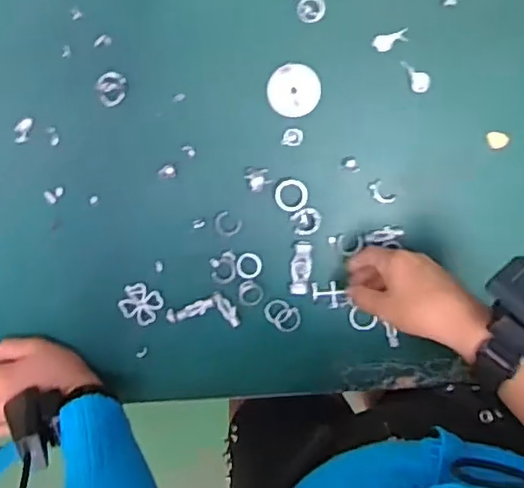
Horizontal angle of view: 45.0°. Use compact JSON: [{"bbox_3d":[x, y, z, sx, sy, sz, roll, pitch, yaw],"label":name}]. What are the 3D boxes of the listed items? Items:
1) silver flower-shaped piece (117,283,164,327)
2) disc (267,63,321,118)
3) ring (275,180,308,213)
[{"bbox_3d":[-0.106,0.052,0.556,0.035,0.005,0.033,28,97,-6],"label":"silver flower-shaped piece"},{"bbox_3d":[0.027,-0.130,0.535,0.044,0.004,0.043,0,99,-2],"label":"disc"},{"bbox_3d":[0.025,-0.040,0.540,0.027,0.004,0.028,0,99,-2],"label":"ring"}]

